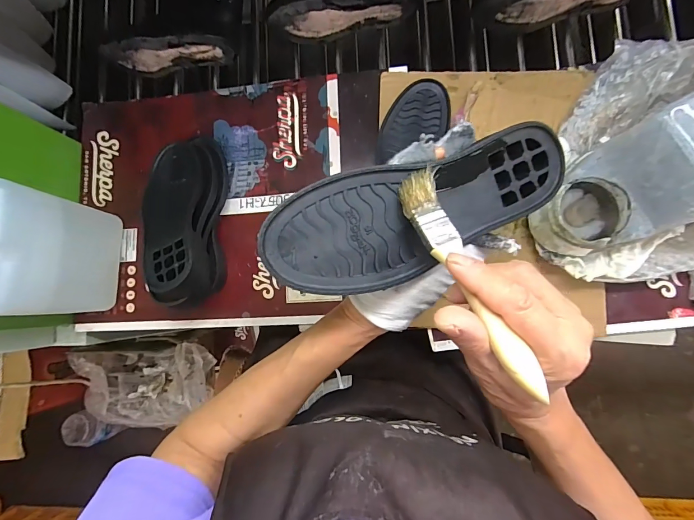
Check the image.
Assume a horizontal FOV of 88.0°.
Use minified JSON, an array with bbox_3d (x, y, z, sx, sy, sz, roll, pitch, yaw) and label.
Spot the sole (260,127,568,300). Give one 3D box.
[{"bbox_3d":[0.050,-0.033,0.244,0.210,0.025,0.074,-19,99,-9],"label":"sole"}]

